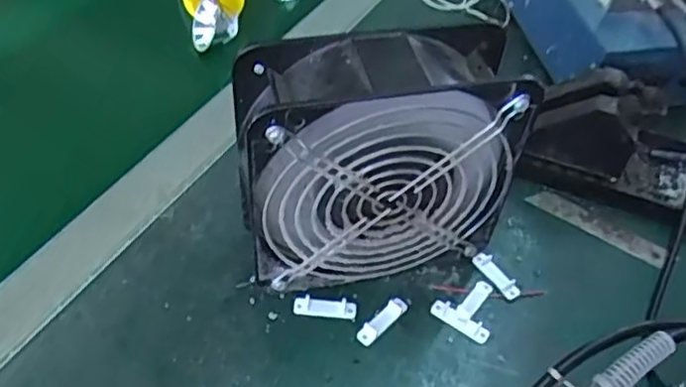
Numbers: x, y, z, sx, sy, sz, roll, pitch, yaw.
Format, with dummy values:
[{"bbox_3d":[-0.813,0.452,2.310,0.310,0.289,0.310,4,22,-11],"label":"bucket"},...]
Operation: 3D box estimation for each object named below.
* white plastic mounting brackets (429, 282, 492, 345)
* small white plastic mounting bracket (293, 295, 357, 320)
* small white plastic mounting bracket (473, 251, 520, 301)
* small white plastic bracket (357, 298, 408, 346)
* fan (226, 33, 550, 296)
[{"bbox_3d":[0.079,0.067,0.402,0.037,0.008,0.038,30,53,20],"label":"white plastic mounting brackets"},{"bbox_3d":[-0.011,0.068,0.393,0.037,0.004,0.011,4,49,-1],"label":"small white plastic mounting bracket"},{"bbox_3d":[0.099,0.051,0.419,0.011,0.008,0.037,-22,54,-22],"label":"small white plastic mounting bracket"},{"bbox_3d":[0.024,0.075,0.391,0.011,0.006,0.038,38,56,26],"label":"small white plastic bracket"},{"bbox_3d":[0.018,-0.013,0.371,0.150,0.149,0.061,-9,50,-12],"label":"fan"}]

